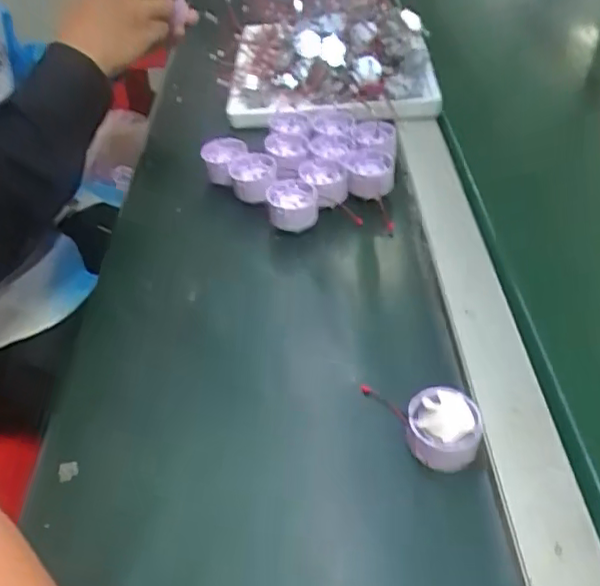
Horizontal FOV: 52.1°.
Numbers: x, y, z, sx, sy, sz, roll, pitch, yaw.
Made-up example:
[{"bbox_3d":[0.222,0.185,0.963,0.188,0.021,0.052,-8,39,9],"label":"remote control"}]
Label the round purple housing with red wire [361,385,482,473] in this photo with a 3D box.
[{"bbox_3d":[0.078,0.089,0.420,0.087,0.046,0.043,16,47,21],"label":"round purple housing with red wire"}]

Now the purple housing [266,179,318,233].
[{"bbox_3d":[-0.006,-0.084,0.585,0.049,0.030,0.043,-2,43,3],"label":"purple housing"}]

